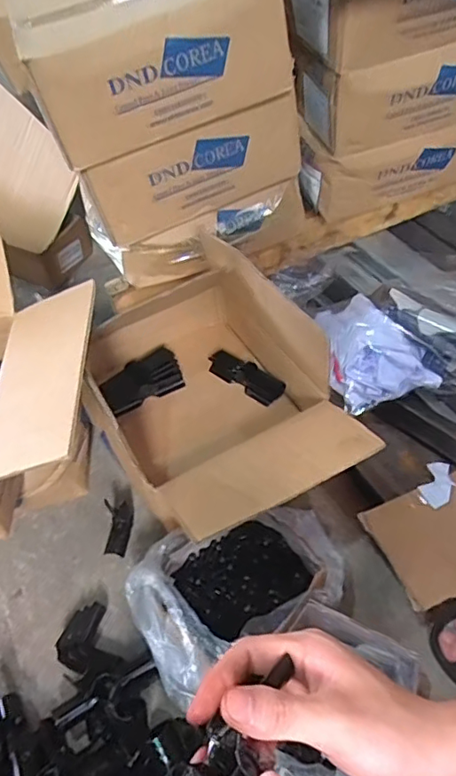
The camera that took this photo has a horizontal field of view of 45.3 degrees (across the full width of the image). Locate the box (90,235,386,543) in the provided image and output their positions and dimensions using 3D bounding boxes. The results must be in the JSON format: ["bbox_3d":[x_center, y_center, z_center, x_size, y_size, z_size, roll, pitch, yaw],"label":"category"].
[{"bbox_3d":[-0.037,-0.001,0.807,0.304,0.224,0.463,-24,53,-12],"label":"box"}]

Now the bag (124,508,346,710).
[{"bbox_3d":[0.012,0.248,0.705,0.265,0.111,0.170,-25,54,-13],"label":"bag"}]

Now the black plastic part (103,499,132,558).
[{"bbox_3d":[-0.164,0.198,0.807,0.030,0.055,0.081,1,52,6],"label":"black plastic part"}]

